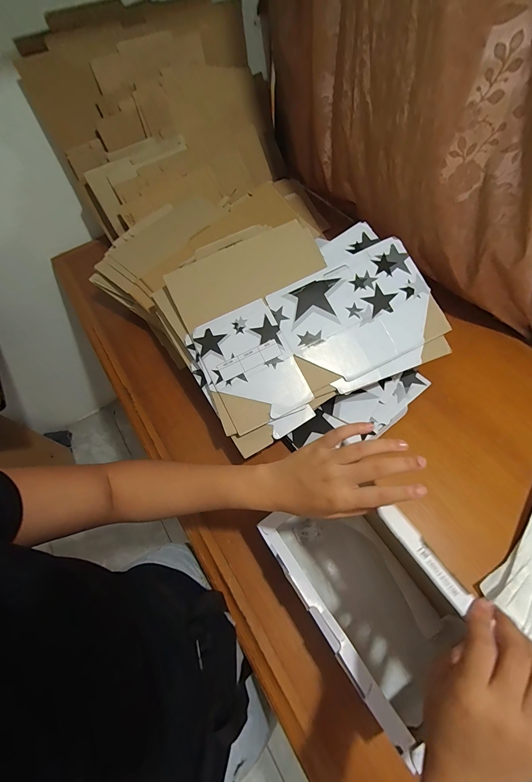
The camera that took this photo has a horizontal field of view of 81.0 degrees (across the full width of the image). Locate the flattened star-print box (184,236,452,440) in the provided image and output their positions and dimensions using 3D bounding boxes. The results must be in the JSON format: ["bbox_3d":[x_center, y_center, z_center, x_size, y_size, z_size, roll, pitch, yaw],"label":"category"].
[{"bbox_3d":[0.094,-0.090,0.548,0.428,0.017,0.223,-27,84,-5],"label":"flattened star-print box"}]

